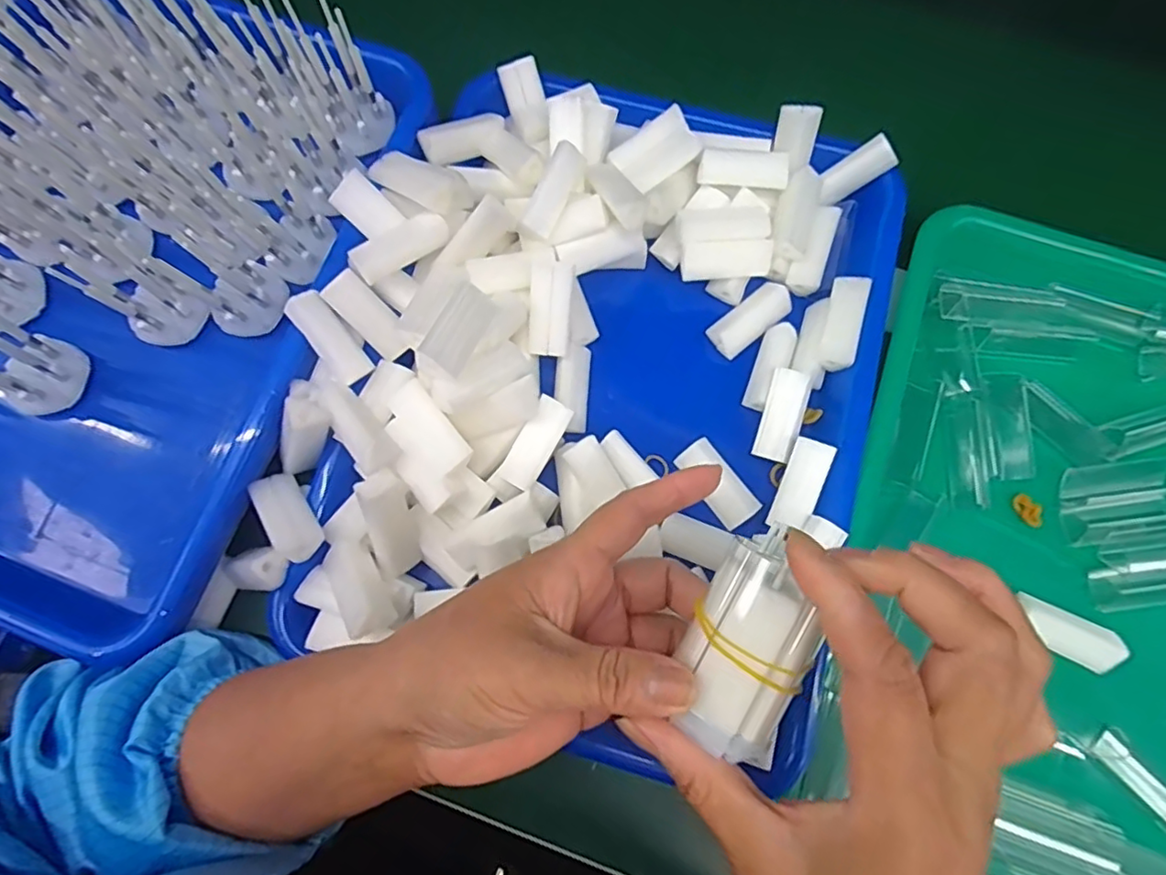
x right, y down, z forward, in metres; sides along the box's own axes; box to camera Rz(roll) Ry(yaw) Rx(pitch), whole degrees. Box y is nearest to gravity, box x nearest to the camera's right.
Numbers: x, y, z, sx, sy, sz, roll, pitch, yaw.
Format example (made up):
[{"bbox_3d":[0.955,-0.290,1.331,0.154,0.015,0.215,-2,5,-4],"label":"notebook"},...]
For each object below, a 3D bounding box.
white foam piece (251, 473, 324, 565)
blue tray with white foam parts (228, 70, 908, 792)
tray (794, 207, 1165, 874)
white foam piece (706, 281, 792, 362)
[{"bbox_3d":[-0.137,0.037,0.286,0.020,0.010,0.046,-40,64,-8],"label":"white foam piece"},{"bbox_3d":[0.002,-0.031,0.305,0.271,0.058,0.319,15,77,4],"label":"blue tray with white foam parts"},{"bbox_3d":[0.251,0.069,0.301,0.243,0.047,0.350,13,77,4],"label":"tray"},{"bbox_3d":[0.089,-0.064,0.328,0.046,0.011,0.021,-40,79,-8],"label":"white foam piece"}]

